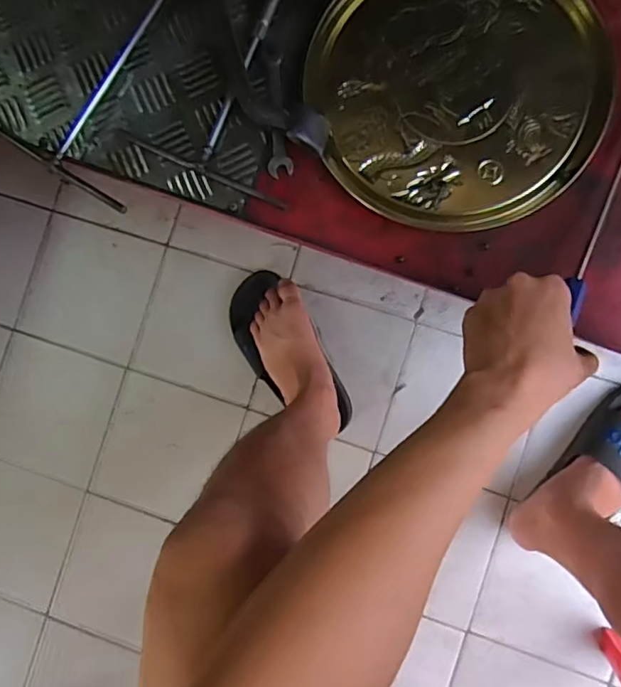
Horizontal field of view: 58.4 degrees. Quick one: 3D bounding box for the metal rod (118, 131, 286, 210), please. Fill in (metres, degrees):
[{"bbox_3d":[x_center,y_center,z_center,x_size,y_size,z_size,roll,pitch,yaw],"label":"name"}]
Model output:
[{"bbox_3d":[-0.102,-0.161,0.513,0.175,0.008,0.009,25,91,6],"label":"metal rod"}]

